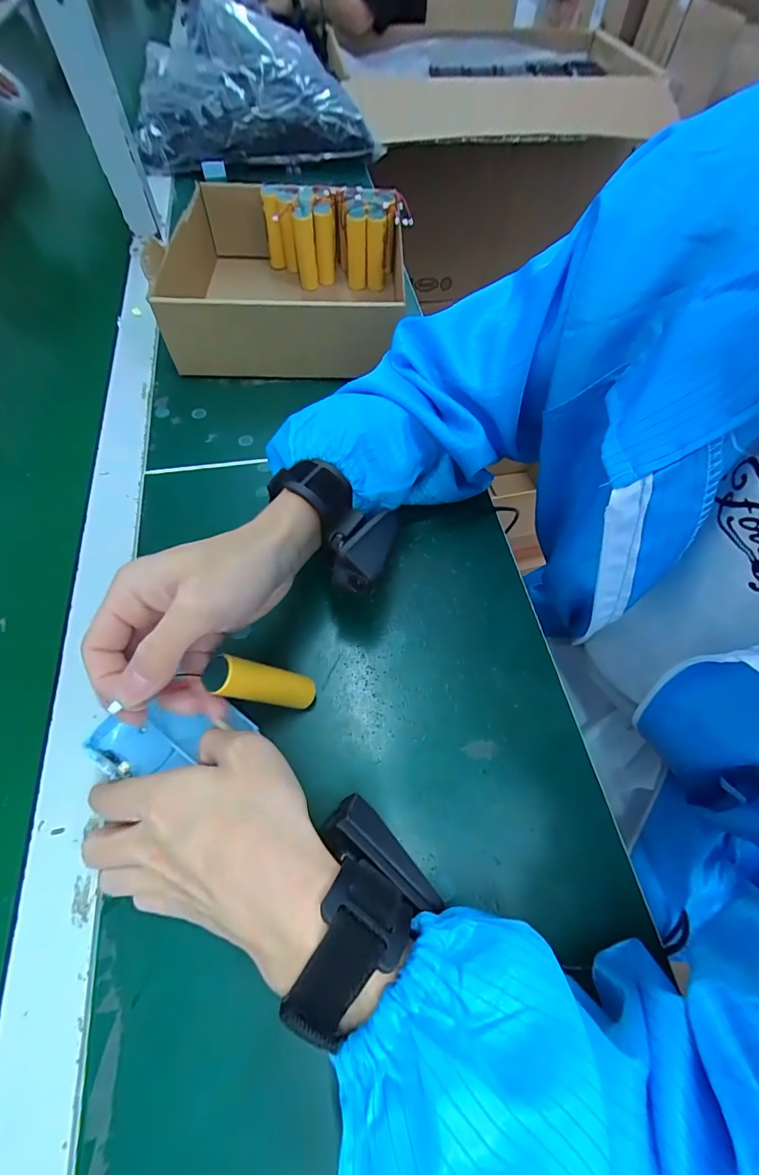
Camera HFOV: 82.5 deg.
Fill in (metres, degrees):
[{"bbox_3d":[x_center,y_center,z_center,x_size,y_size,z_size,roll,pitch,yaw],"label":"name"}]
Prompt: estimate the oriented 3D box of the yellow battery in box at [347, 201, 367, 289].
[{"bbox_3d":[-0.026,-0.389,0.496,0.022,0.072,0.024,-1,62,-3],"label":"yellow battery in box"}]

